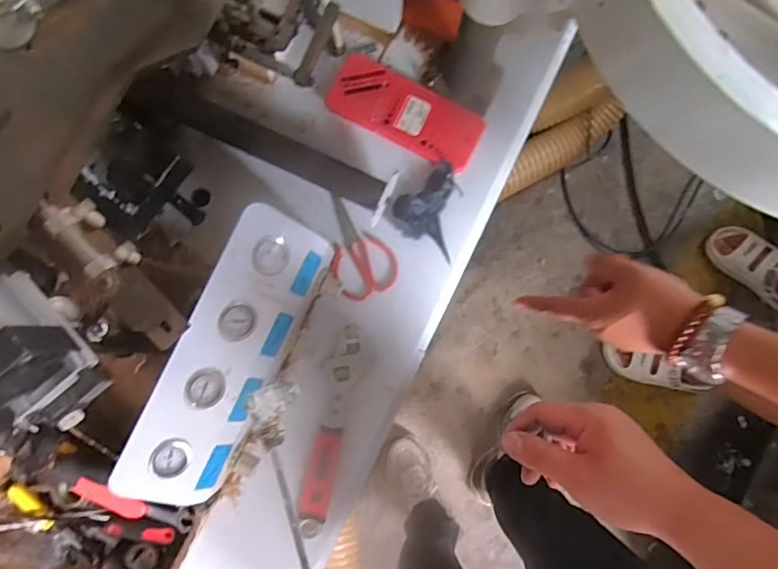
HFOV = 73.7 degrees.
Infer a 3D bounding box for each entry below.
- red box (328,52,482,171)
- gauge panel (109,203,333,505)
[{"bbox_3d":[0.027,-0.261,0.778,0.231,0.020,0.099,28,84,2],"label":"red box"},{"bbox_3d":[-0.193,0.091,0.645,0.147,0.035,0.364,30,82,-39],"label":"gauge panel"}]

